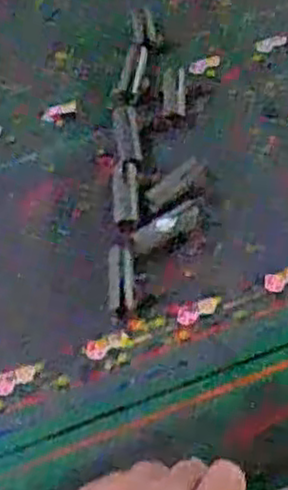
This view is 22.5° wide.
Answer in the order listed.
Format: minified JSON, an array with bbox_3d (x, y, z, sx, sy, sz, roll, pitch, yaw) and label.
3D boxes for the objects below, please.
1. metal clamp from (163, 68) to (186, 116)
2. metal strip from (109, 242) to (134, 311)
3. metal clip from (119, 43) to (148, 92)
[{"bbox_3d":[0.029,-0.147,0.696,0.022,0.006,0.057,-1,58,3],"label":"metal clamp"},{"bbox_3d":[-0.018,0.026,0.593,0.020,0.010,0.054,-2,58,3],"label":"metal strip"},{"bbox_3d":[-0.010,-0.176,0.717,0.020,0.004,0.065,9,59,9],"label":"metal clip"}]

